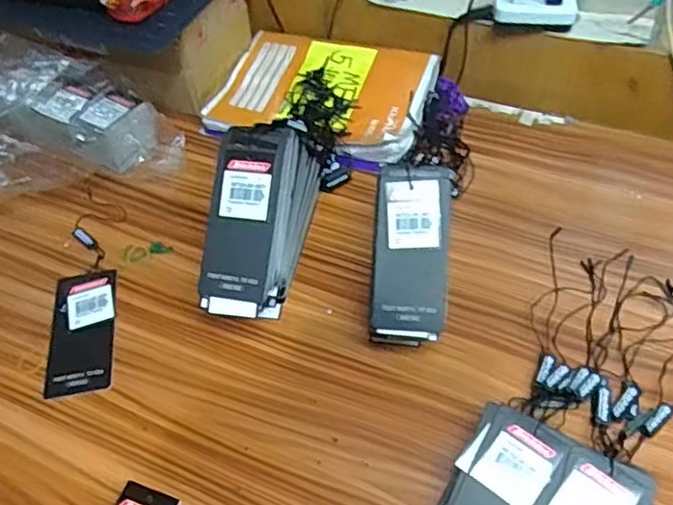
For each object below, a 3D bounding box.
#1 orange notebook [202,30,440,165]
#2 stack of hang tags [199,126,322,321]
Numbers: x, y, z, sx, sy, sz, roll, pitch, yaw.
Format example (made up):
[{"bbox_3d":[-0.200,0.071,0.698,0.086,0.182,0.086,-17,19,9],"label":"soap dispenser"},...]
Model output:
[{"bbox_3d":[-0.013,-0.160,0.621,0.203,0.026,0.146,15,54,16],"label":"orange notebook"},{"bbox_3d":[-0.058,-0.022,0.475,0.050,0.108,0.147,8,53,11],"label":"stack of hang tags"}]

